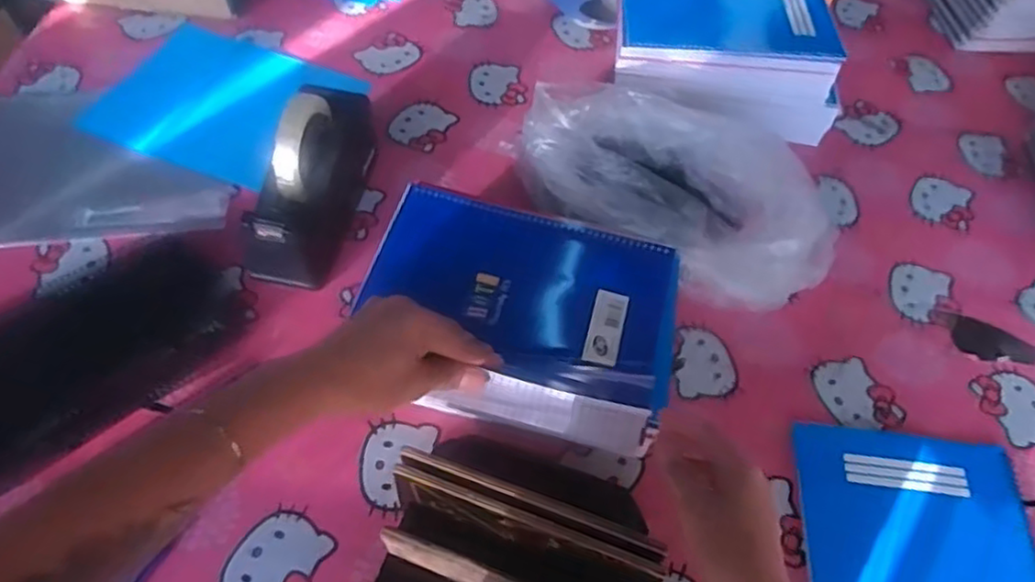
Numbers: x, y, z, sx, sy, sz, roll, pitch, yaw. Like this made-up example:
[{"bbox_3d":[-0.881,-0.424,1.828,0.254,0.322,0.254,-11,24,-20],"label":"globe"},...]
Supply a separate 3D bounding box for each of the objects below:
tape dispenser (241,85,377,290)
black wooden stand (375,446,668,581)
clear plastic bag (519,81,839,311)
[{"bbox_3d":[-0.211,-0.121,0.700,0.076,0.127,0.200,14,57,5],"label":"tape dispenser"},{"bbox_3d":[-0.002,0.211,0.503,0.206,0.114,0.089,18,57,8],"label":"black wooden stand"},{"bbox_3d":[0.170,-0.112,0.732,0.338,0.111,0.205,26,59,13],"label":"clear plastic bag"}]

